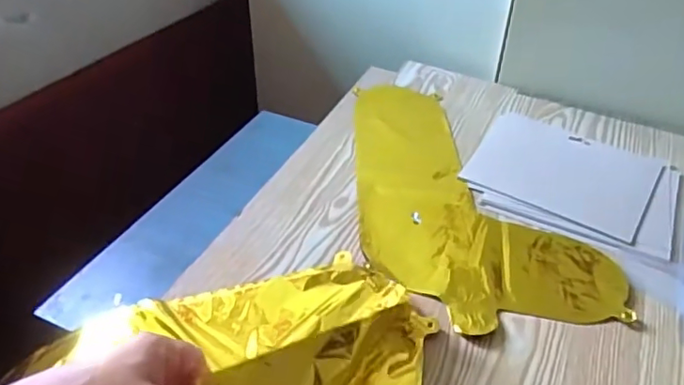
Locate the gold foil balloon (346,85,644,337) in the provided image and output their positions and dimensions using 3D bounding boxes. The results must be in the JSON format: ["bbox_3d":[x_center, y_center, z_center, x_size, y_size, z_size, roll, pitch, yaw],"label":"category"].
[{"bbox_3d":[0.120,-0.010,0.641,0.217,0.011,0.391,-5,40,-9],"label":"gold foil balloon"}]

